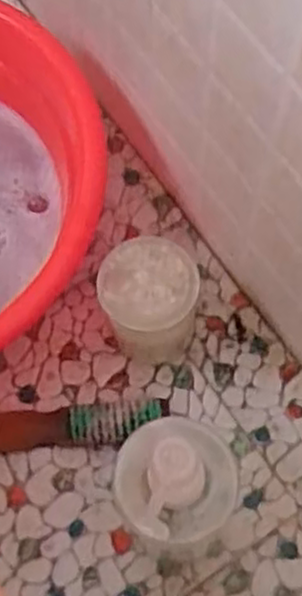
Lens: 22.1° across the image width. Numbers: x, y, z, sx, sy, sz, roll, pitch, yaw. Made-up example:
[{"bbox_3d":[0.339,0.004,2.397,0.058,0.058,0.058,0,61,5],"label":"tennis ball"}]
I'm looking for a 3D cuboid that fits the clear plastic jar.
[{"bbox_3d":[-0.002,0.004,0.701,0.080,0.127,0.081,0,69,1],"label":"clear plastic jar"}]

